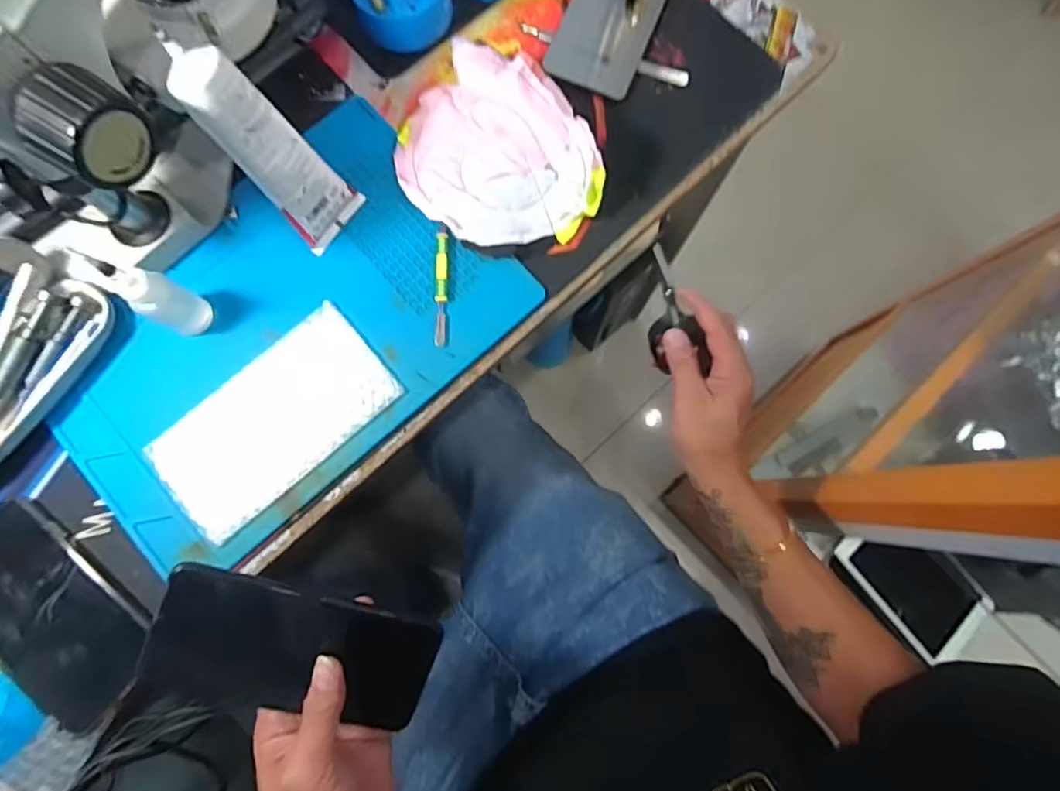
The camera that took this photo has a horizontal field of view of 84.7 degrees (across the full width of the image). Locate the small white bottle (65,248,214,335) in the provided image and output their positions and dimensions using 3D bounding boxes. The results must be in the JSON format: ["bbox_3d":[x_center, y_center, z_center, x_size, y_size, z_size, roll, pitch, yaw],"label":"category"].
[{"bbox_3d":[-0.254,-0.070,0.387,0.025,0.114,0.030,31,81,5],"label":"small white bottle"}]

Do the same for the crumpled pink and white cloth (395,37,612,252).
[{"bbox_3d":[-0.029,-0.181,0.438,0.169,0.060,0.114,29,81,5],"label":"crumpled pink and white cloth"}]

